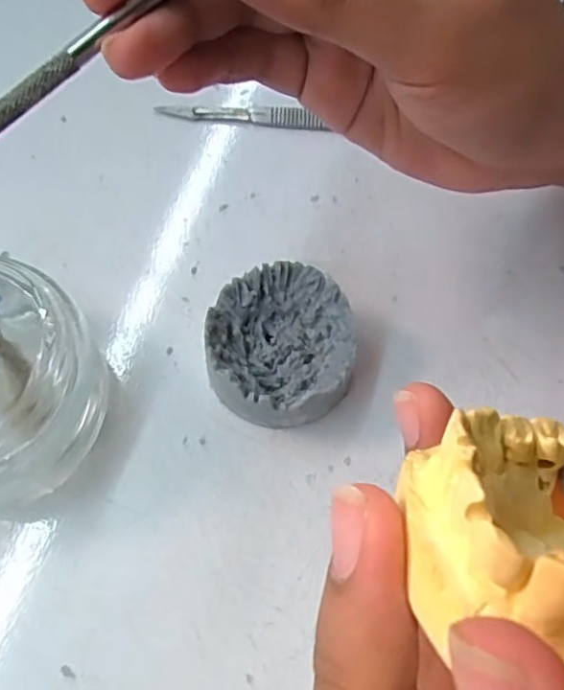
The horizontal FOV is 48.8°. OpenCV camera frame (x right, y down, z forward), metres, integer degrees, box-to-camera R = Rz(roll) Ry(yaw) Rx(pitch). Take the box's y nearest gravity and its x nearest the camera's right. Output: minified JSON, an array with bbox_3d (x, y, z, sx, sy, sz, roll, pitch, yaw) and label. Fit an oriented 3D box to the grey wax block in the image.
[{"bbox_3d":[-0.001,0.001,0.216,0.051,0.028,0.049,-20,68,-11],"label":"grey wax block"}]

